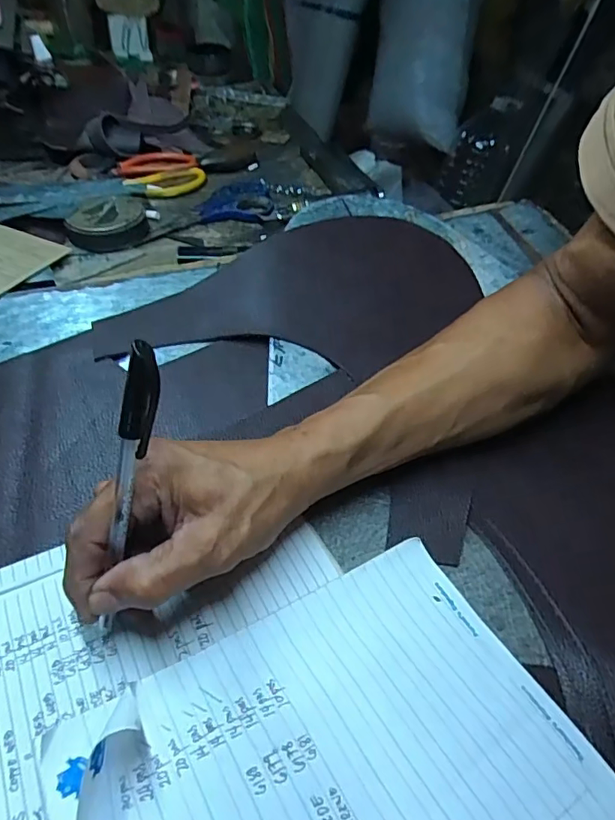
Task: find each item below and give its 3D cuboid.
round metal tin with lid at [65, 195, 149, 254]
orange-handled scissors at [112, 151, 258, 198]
[{"bbox_3d":[-0.200,-0.189,0.536,0.078,0.026,0.073,4,48,-5],"label":"round metal tin with lid"},{"bbox_3d":[-0.148,-0.298,0.642,0.167,0.015,0.085,-27,58,-29],"label":"orange-handled scissors"}]

